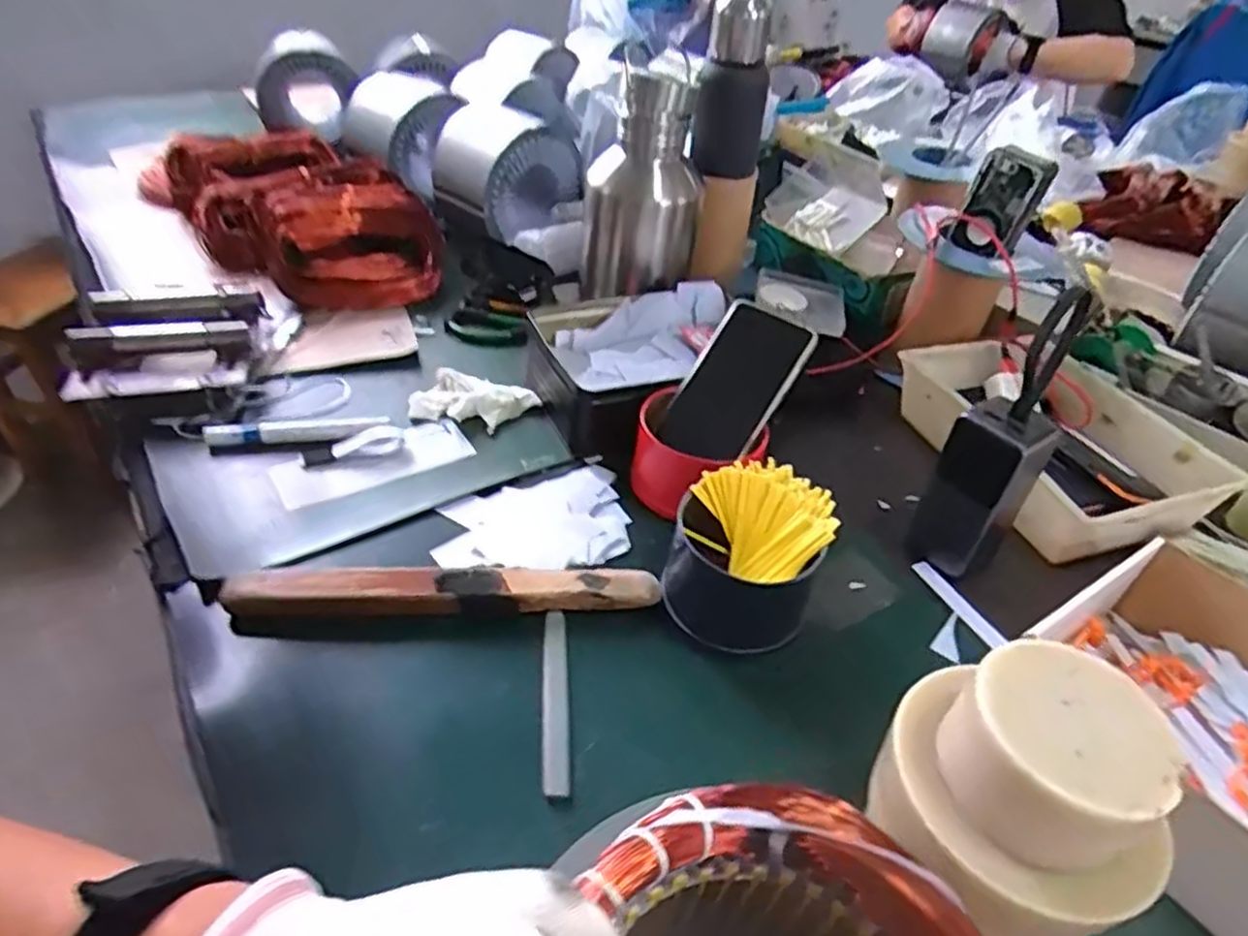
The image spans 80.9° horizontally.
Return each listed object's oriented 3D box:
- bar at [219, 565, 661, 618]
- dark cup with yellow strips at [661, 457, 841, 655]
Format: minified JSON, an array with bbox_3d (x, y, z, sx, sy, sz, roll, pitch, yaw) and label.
[{"bbox_3d":[-0.116,0.080,0.488,0.274,0.019,0.033,-2,42,-6],"label":"bar"},{"bbox_3d":[0.081,0.061,0.493,0.093,0.084,0.099,2,41,-2],"label":"dark cup with yellow strips"}]

